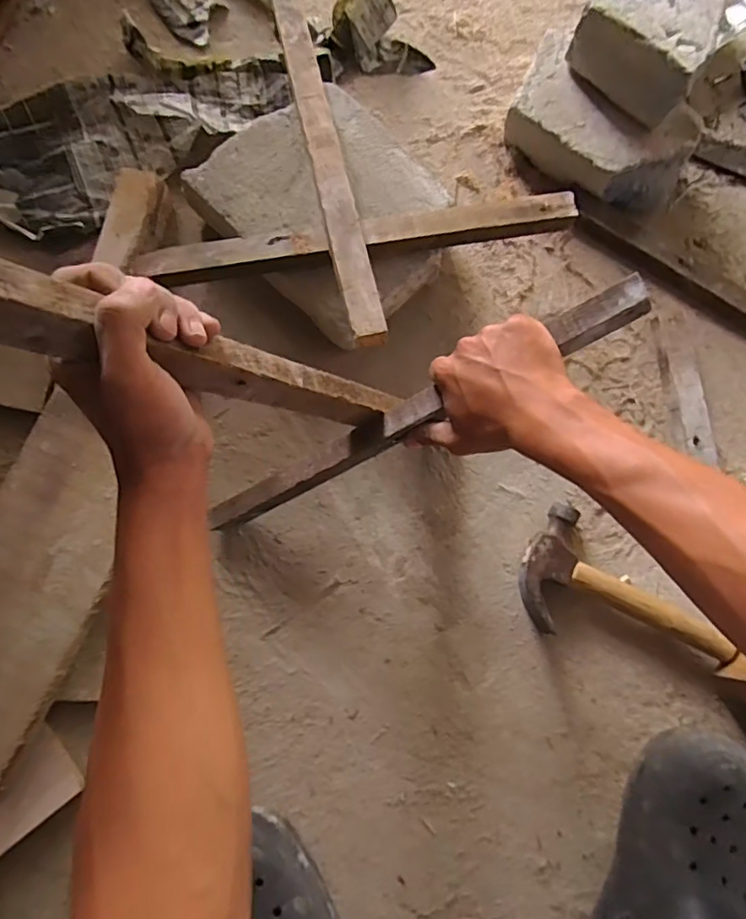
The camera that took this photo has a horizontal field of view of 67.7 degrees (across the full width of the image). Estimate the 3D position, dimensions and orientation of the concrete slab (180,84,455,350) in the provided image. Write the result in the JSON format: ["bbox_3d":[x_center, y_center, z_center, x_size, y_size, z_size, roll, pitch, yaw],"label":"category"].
[{"bbox_3d":[-0.046,-0.272,0.617,0.207,0.077,0.253,-42,83,-8],"label":"concrete slab"}]

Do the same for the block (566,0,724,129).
[{"bbox_3d":[0.289,-0.435,0.587,0.133,0.082,0.097,41,81,6],"label":"block"}]

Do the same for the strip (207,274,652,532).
[{"bbox_3d":[0.018,-0.030,0.473,0.417,0.021,0.026,-27,79,25],"label":"strip"}]

